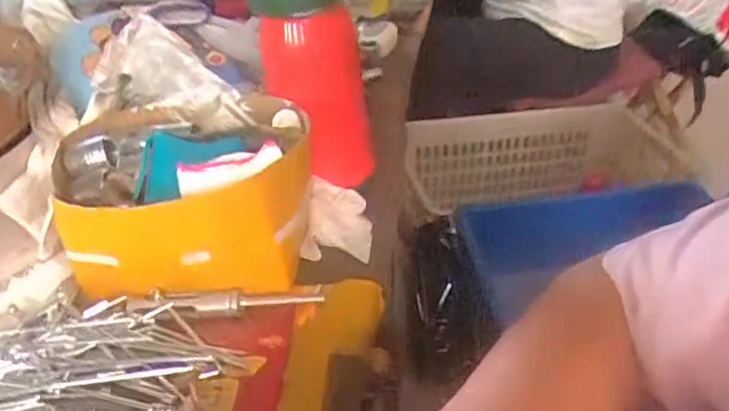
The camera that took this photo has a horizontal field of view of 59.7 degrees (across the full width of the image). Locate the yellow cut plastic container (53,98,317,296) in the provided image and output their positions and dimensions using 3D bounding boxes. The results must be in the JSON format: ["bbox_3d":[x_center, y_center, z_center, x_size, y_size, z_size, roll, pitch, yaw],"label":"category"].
[{"bbox_3d":[-0.132,-0.008,0.471,0.177,0.100,0.144,-5,34,-5],"label":"yellow cut plastic container"}]

